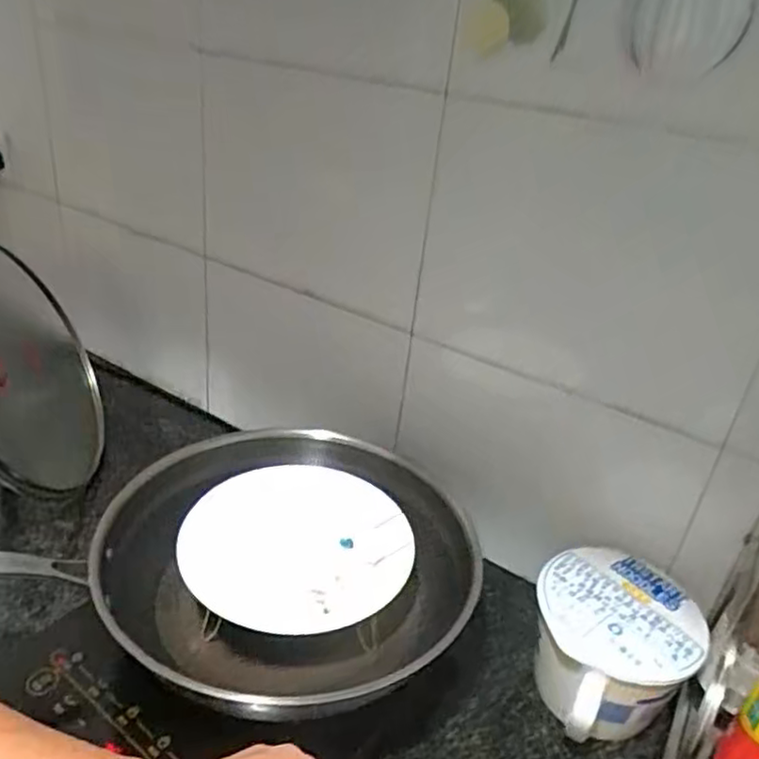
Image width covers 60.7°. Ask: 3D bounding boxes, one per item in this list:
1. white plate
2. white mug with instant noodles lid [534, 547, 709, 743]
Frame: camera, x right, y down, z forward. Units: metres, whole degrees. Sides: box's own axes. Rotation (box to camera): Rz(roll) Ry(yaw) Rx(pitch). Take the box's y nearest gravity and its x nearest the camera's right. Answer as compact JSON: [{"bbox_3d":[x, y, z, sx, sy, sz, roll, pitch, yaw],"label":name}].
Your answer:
[{"bbox_3d":[-0.069,0.143,0.586,0.189,0.022,0.205,6,29,-3],"label":"white plate"},{"bbox_3d":[0.212,0.262,0.609,0.140,0.112,0.176,15,30,14],"label":"white mug with instant noodles lid"}]

